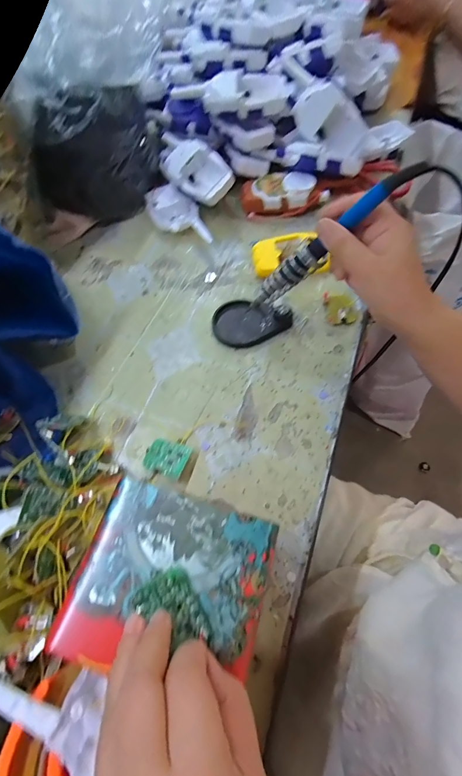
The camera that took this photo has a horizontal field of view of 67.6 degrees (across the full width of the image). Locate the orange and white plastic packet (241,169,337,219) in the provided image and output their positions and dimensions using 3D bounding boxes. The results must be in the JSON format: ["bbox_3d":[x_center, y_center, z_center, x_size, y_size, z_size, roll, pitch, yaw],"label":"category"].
[{"bbox_3d":[0.079,-0.276,0.496,0.127,0.036,0.062,0,62,3],"label":"orange and white plastic packet"}]

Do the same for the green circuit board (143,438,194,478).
[{"bbox_3d":[-0.063,0.068,0.342,0.044,0.014,0.035,18,65,13],"label":"green circuit board"}]

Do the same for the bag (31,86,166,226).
[{"bbox_3d":[-0.169,-0.314,0.472,0.184,0.145,0.074,-39,67,-16],"label":"bag"}]

